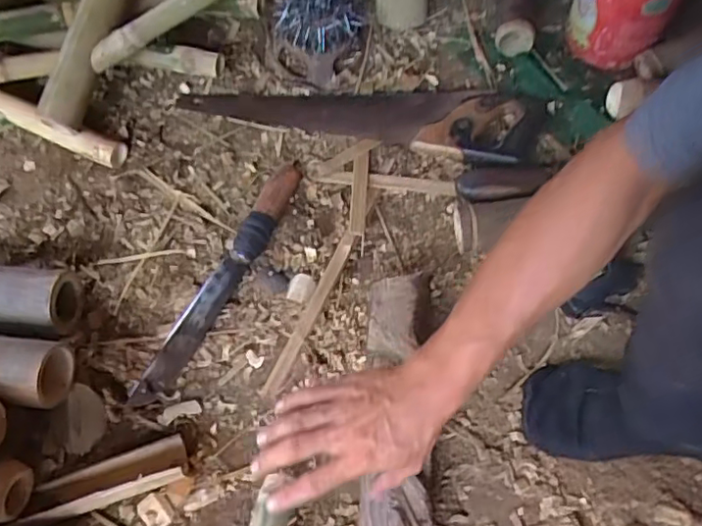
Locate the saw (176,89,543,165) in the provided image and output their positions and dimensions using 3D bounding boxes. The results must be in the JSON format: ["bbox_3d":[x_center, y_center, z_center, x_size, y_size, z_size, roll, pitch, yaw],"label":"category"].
[{"bbox_3d":[0.007,-0.227,0.857,0.499,0.037,0.127,14,64,9],"label":"saw"}]

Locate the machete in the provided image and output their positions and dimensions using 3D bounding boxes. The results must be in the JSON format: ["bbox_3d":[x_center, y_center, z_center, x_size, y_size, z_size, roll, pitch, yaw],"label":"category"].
[{"bbox_3d":[-0.159,0.012,0.754,0.044,0.032,0.352,24,66,14],"label":"machete"}]

